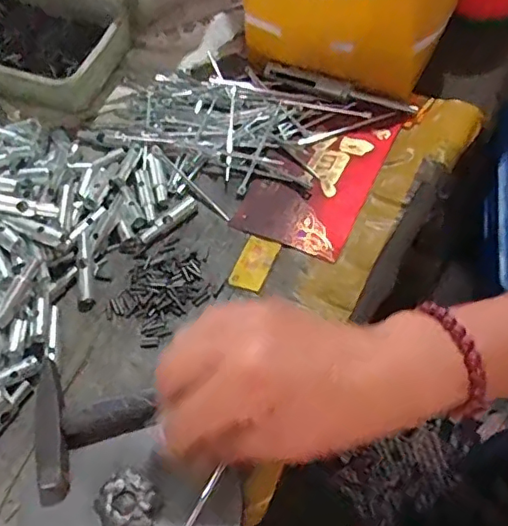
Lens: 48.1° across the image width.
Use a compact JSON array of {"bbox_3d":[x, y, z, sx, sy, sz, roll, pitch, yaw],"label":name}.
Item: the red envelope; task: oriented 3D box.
[{"bbox_3d":[0.053,-0.074,0.451,0.085,0.004,0.148,22,63,16],"label":"red envelope"}]

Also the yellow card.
[{"bbox_3d":[0.001,0.000,0.412,0.025,0.004,0.044,16,60,20],"label":"yellow card"}]

